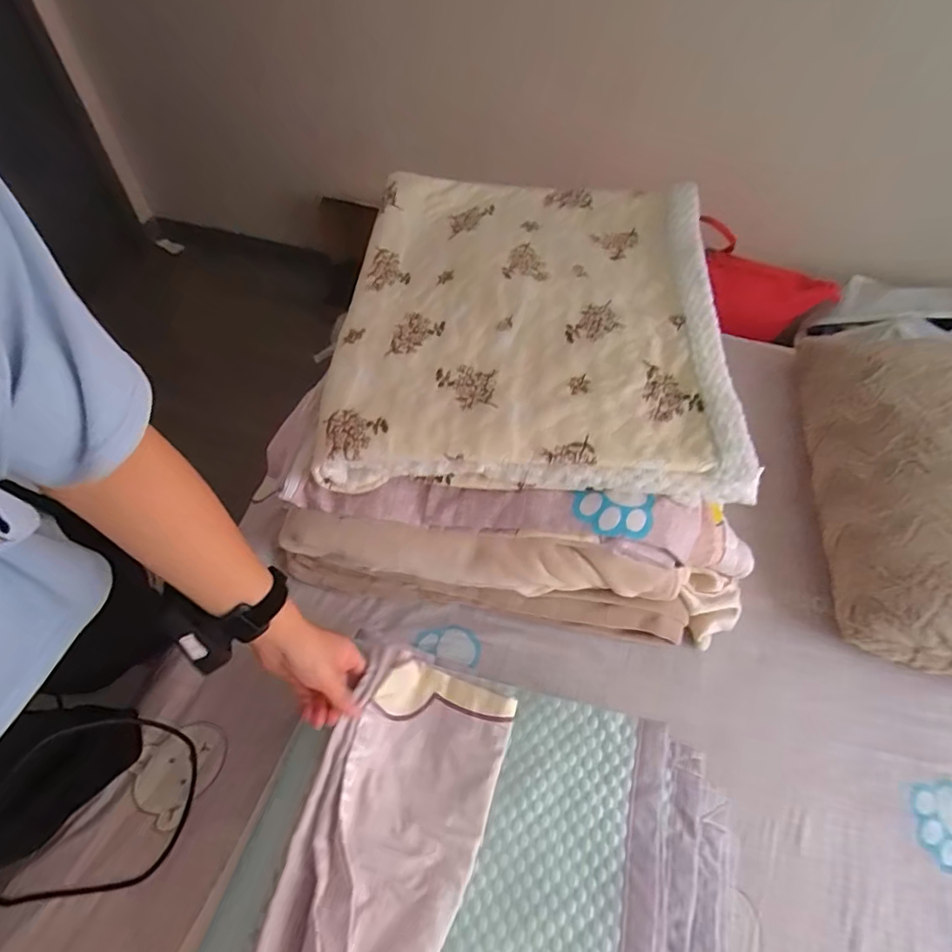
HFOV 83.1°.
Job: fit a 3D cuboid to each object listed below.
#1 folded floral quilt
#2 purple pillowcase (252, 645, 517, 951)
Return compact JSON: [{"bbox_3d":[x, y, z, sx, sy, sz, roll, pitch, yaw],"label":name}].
[{"bbox_3d":[0.060,-0.216,0.644,0.425,0.070,0.530,3,54,0],"label":"folded floral quilt"},{"bbox_3d":[-0.091,0.353,0.479,0.157,0.079,0.373,18,51,10],"label":"purple pillowcase"}]

